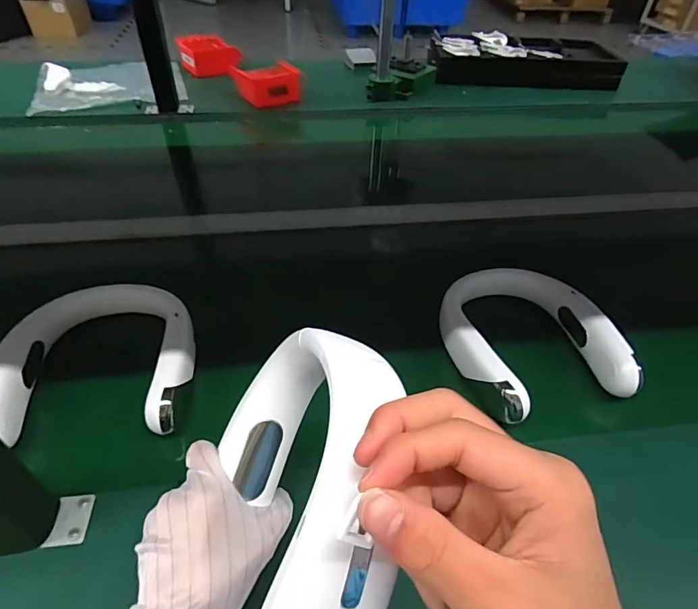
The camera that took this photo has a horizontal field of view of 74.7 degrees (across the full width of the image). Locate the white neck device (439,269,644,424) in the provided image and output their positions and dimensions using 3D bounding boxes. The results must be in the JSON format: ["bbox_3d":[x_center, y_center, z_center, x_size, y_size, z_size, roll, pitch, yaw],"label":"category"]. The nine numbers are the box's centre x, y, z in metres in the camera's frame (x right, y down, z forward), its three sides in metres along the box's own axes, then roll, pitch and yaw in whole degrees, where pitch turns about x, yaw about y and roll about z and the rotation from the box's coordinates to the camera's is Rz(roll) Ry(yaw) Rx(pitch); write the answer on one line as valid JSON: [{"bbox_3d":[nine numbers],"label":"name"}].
[{"bbox_3d":[0.204,0.033,0.534,0.179,0.043,0.198,-11,46,-13],"label":"white neck device"}]

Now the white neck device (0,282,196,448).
[{"bbox_3d":[-0.263,0.052,0.486,0.186,0.042,0.178,-1,45,-4],"label":"white neck device"}]

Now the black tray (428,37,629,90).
[{"bbox_3d":[0.482,-0.696,1.306,0.510,0.081,0.253,3,45,1],"label":"black tray"}]

